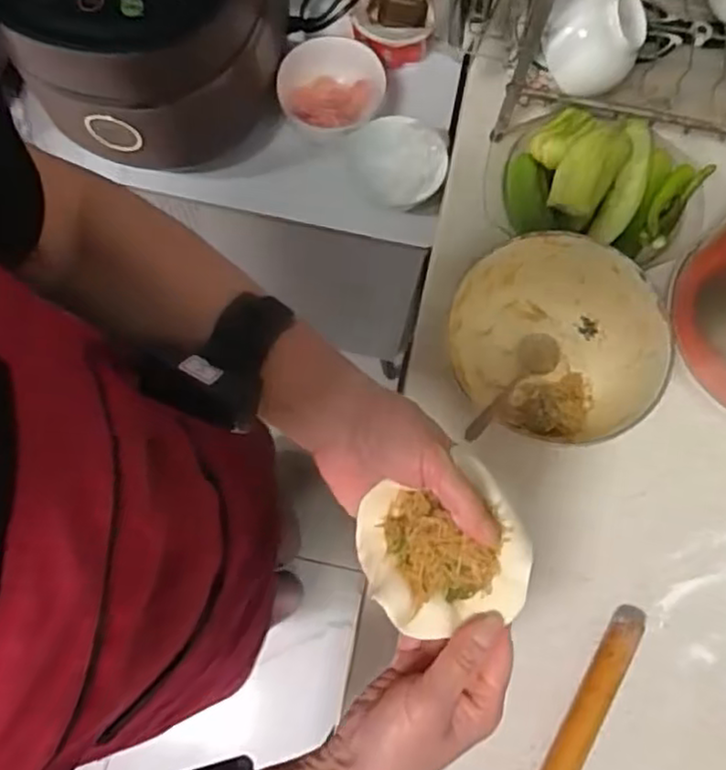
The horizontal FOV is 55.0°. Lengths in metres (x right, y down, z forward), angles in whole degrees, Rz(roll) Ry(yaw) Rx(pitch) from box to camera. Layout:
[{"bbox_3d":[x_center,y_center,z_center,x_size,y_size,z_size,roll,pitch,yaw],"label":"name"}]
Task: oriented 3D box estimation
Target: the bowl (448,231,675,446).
[{"bbox_3d":[0.186,-0.048,0.671,0.166,0.085,0.177,0,75,-2],"label":"bowl"}]

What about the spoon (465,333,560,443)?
[{"bbox_3d":[0.138,0.006,0.653,0.039,0.039,0.186,39,41,8],"label":"spoon"}]

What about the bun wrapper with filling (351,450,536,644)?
[{"bbox_3d":[0.047,0.098,0.415,0.093,0.037,0.092,-19,77,-7],"label":"bun wrapper with filling"}]

